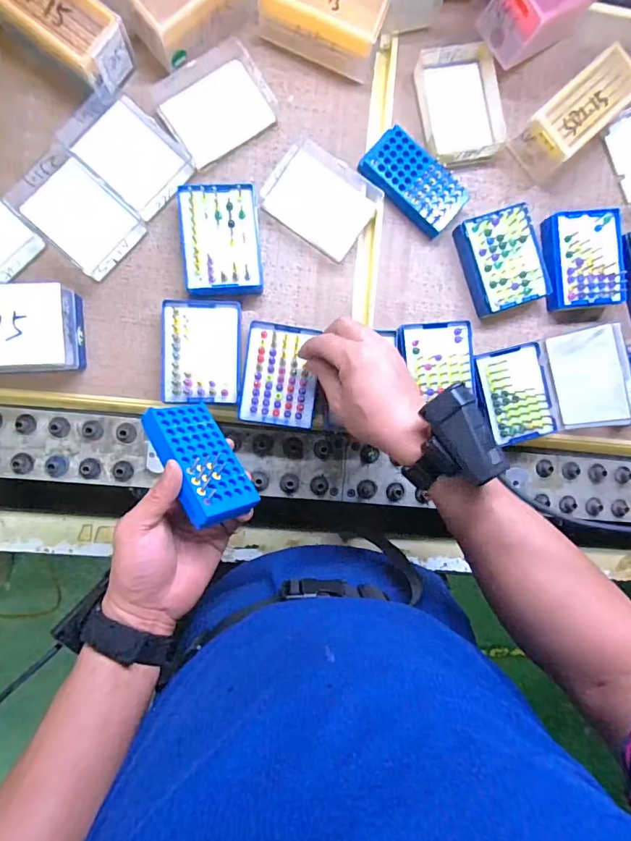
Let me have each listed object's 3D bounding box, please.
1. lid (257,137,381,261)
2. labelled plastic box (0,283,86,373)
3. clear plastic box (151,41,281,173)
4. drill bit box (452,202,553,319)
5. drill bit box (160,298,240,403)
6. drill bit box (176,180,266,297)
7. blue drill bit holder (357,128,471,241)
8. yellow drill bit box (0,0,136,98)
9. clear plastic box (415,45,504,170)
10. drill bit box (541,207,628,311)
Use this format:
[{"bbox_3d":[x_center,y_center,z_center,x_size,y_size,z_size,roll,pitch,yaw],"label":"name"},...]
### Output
[{"bbox_3d":[0.007,-0.241,0.473,0.110,0.014,0.092,34,88,-6],"label":"lid"},{"bbox_3d":[-0.291,-0.087,0.427,0.106,0.056,0.081,-3,92,-6],"label":"labelled plastic box"},{"bbox_3d":[-0.102,-0.328,0.453,0.110,0.019,0.084,-34,95,-4],"label":"clear plastic box"},{"bbox_3d":[0.209,-0.177,0.482,0.082,0.027,0.103,-19,94,-5],"label":"drill bit box"},{"bbox_3d":[-0.119,-0.071,0.457,0.078,0.028,0.106,1,92,-6],"label":"drill bit box"},{"bbox_3d":[-0.096,-0.184,0.449,0.077,0.029,0.105,-5,92,-6],"label":"drill bit box"},{"bbox_3d":[0.106,-0.258,0.473,0.112,0.033,0.055,42,87,-6],"label":"blue drill bit holder"},{"bbox_3d":[-0.246,-0.382,0.419,0.126,0.050,0.067,34,88,-6],"label":"yellow drill bit box"},{"bbox_3d":[0.158,-0.348,0.482,0.084,0.027,0.117,-14,93,-6],"label":"clear plastic box"},{"bbox_3d":[0.303,-0.181,0.488,0.088,0.034,0.109,-4,92,-6],"label":"drill bit box"}]

